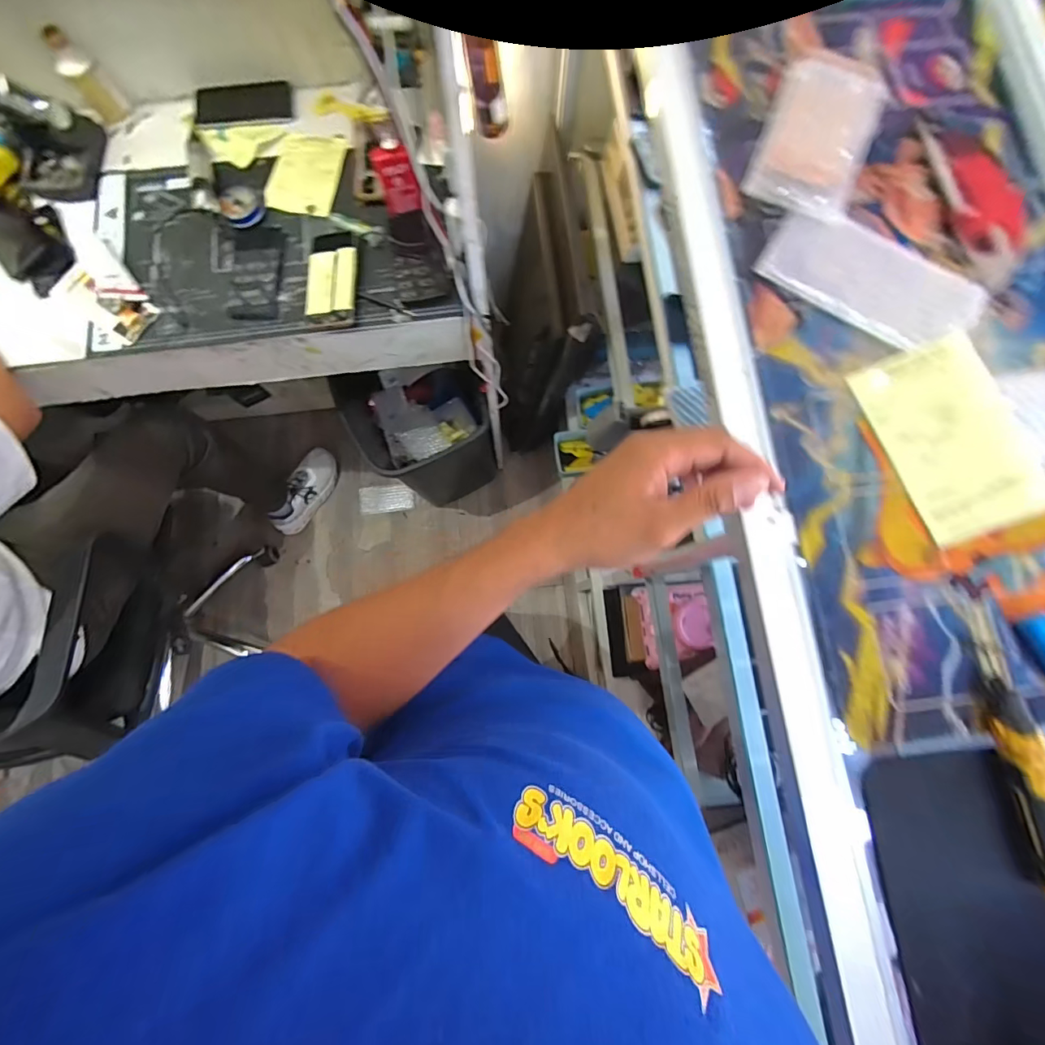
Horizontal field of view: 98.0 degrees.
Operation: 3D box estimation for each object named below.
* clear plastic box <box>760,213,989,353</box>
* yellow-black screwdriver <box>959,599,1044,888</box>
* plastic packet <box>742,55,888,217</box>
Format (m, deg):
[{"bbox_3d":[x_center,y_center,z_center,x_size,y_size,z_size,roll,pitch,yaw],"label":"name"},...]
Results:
[{"bbox_3d":[0.298,-0.208,0.387,0.177,0.010,0.090,33,83,6],"label":"clear plastic box"},{"bbox_3d":[0.347,0.156,0.314,0.029,0.029,0.195,-5,81,0],"label":"yellow-black screwdriver"},{"bbox_3d":[0.265,-0.349,0.406,0.088,0.014,0.179,23,82,4],"label":"plastic packet"}]

